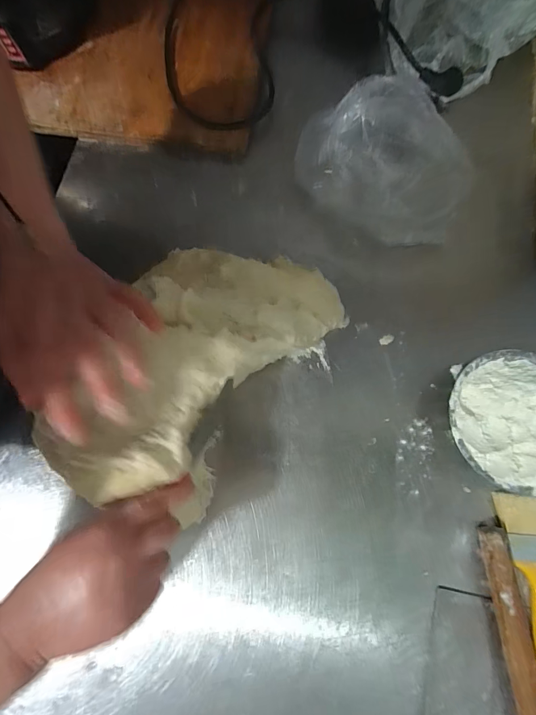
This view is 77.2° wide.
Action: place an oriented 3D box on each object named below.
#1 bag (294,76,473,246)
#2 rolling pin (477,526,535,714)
[{"bbox_3d":[0.140,-0.248,0.428,0.232,0.087,0.140,34,80,8],"label":"bag"},{"bbox_3d":[0.254,0.330,0.326,0.028,0.028,0.294,-4,77,-1],"label":"rolling pin"}]

